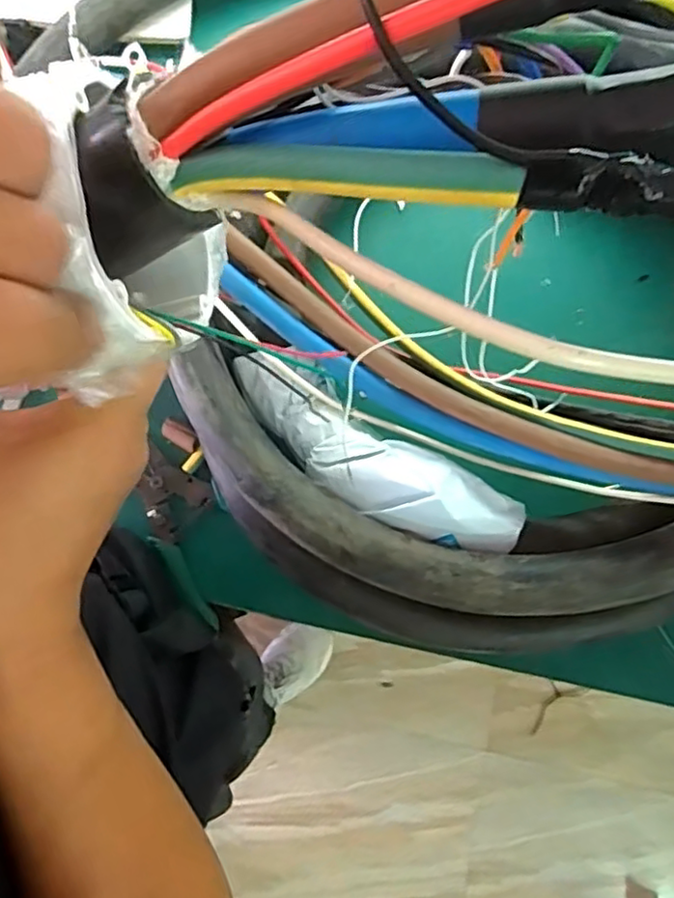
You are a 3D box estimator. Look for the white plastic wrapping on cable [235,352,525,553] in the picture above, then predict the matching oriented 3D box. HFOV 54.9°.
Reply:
[{"bbox_3d":[0.019,0.008,0.446,0.223,0.032,0.058,30,80,7],"label":"white plastic wrapping on cable"}]

